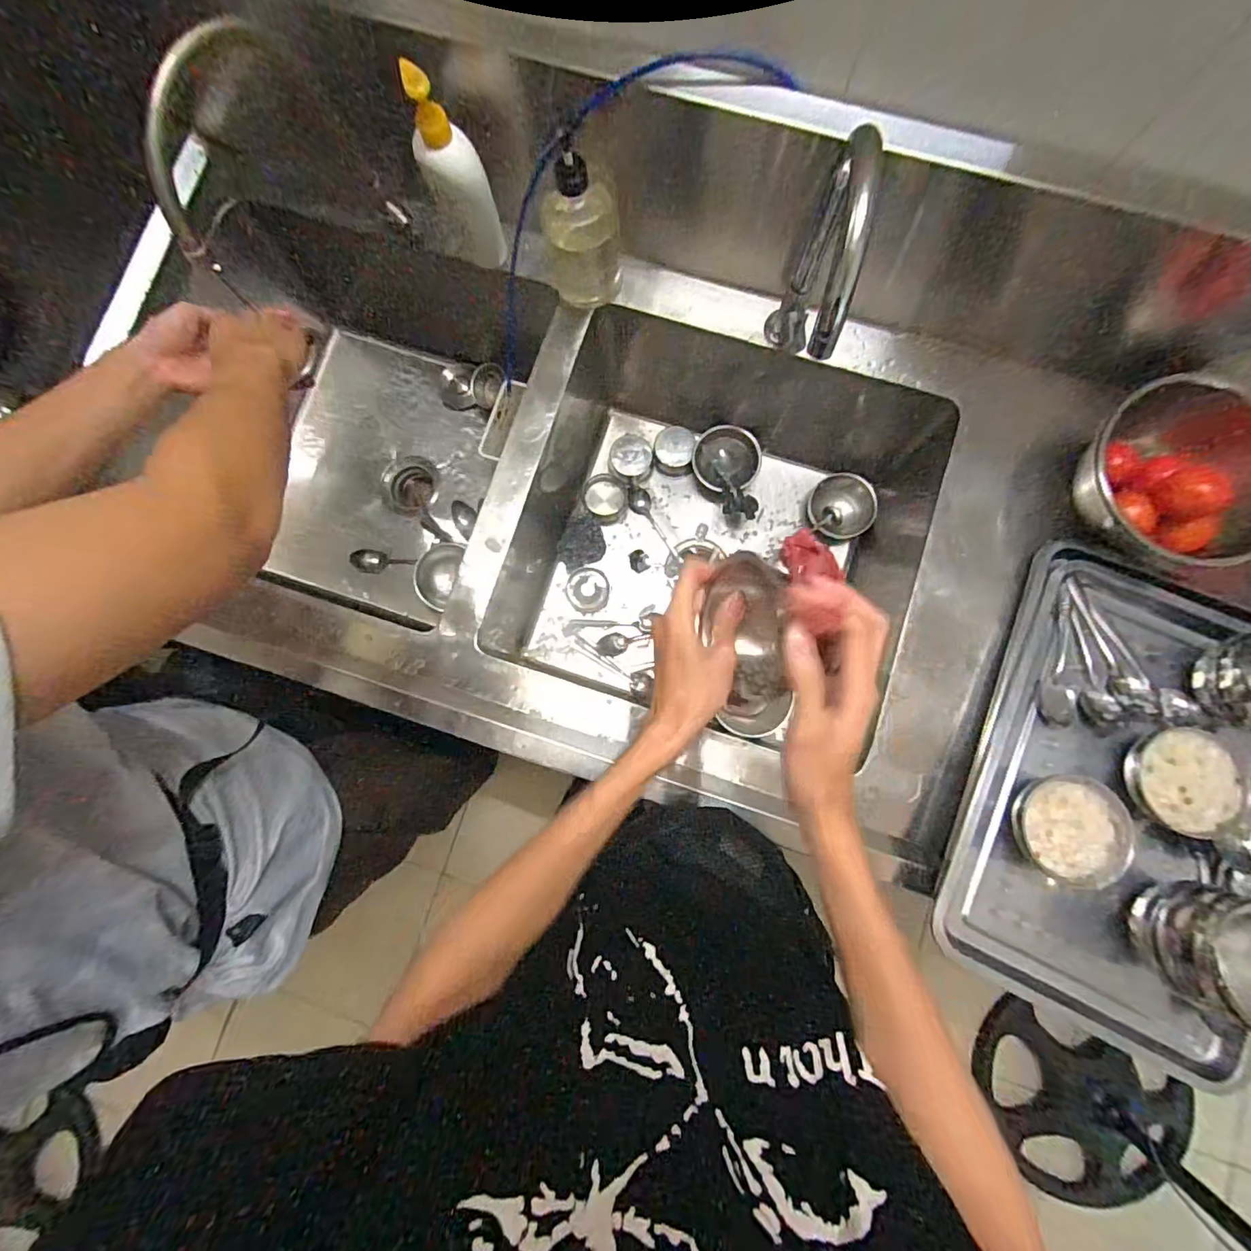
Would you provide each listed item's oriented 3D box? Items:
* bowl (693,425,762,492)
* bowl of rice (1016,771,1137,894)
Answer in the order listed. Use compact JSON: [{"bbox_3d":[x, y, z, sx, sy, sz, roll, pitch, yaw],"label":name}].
[{"bbox_3d":[0.175,-0.286,0.946,0.116,0.043,0.112,27,85,5],"label":"bowl"},{"bbox_3d":[0.460,0.212,0.571,0.110,0.048,0.105,0,83,2],"label":"bowl of rice"}]

